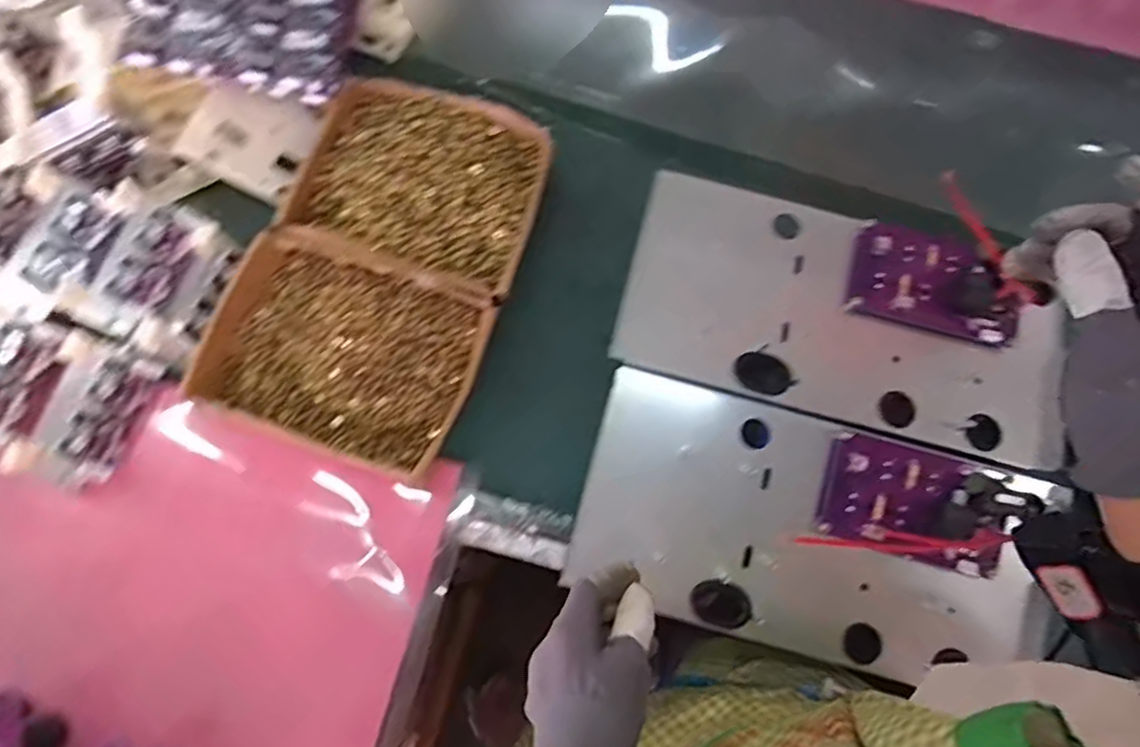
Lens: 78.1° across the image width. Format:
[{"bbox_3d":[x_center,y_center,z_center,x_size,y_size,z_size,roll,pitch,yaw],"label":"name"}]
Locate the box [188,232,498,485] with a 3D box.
[{"bbox_3d":[-0.198,-0.017,0.633,0.230,0.052,0.174,19,75,3],"label":"box"}]

